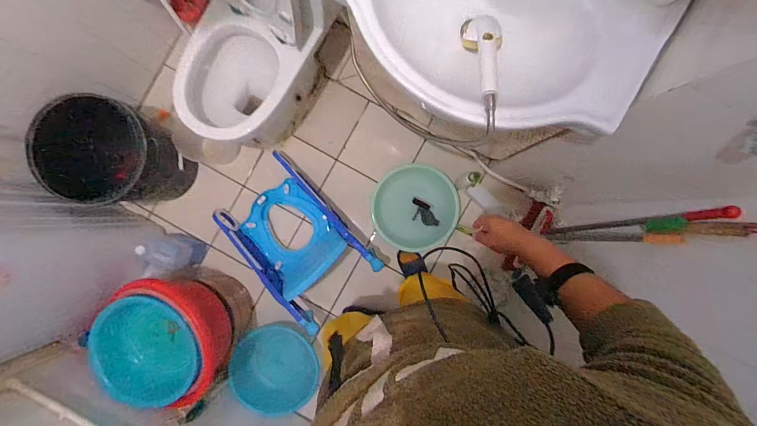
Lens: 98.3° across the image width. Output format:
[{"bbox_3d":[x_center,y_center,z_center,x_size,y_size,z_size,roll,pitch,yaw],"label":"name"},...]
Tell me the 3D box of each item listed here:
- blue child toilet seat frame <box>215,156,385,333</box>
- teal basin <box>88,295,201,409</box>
[{"bbox_3d":[-0.345,0.107,1.351,0.638,0.250,0.408,45,91,0],"label":"blue child toilet seat frame"},{"bbox_3d":[-0.754,0.470,1.088,0.341,0.095,0.348,0,90,1],"label":"teal basin"}]

